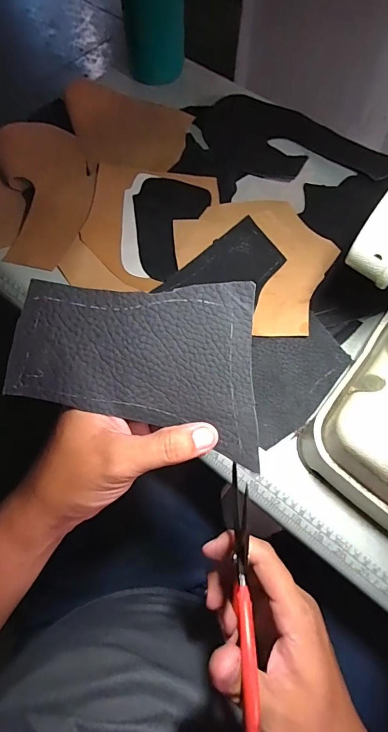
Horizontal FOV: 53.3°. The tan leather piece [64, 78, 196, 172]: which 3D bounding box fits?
[{"bbox_3d":[-0.090,-0.326,0.529,0.165,0.019,0.127,9,74,-13],"label":"tan leather piece"}]

